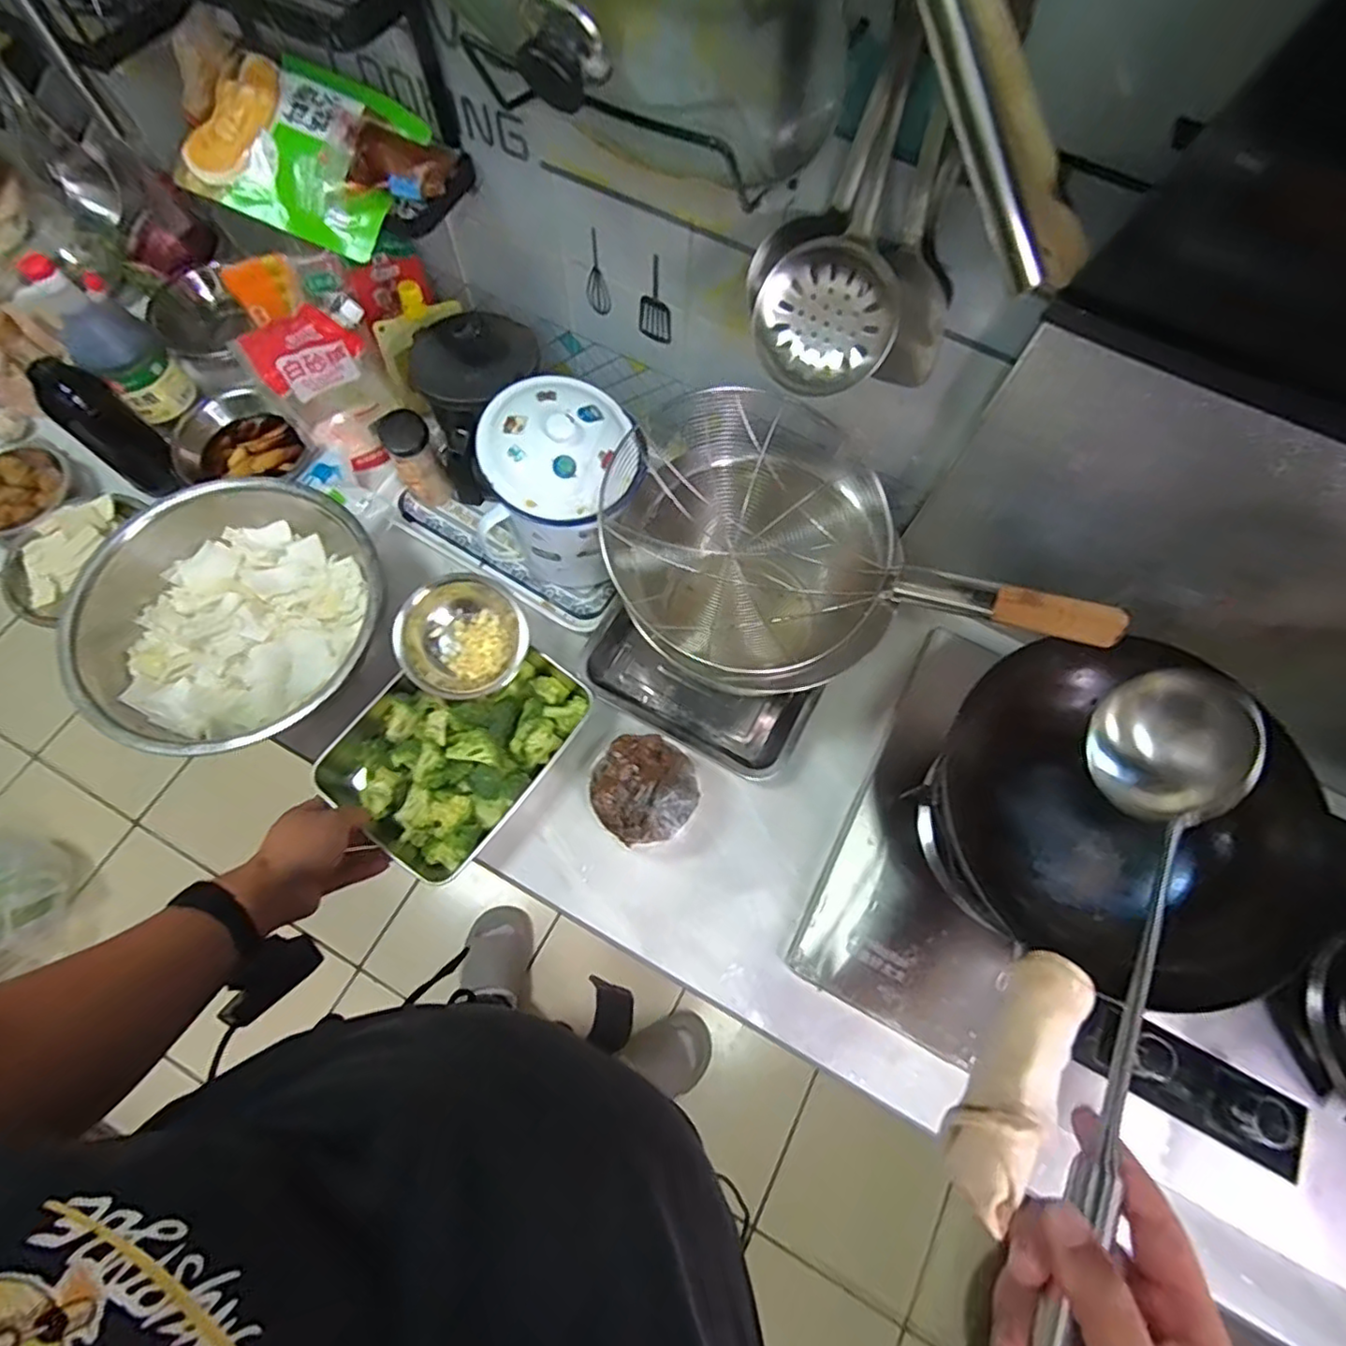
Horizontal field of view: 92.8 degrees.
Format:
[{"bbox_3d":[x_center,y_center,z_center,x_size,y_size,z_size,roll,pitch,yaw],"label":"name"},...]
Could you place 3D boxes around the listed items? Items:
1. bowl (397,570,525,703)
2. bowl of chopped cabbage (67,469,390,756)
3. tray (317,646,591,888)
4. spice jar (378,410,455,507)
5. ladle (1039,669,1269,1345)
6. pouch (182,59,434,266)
[{"bbox_3d":[-0.226,-0.038,0.695,0.134,0.068,0.126,1,70,-2],"label":"bowl"},{"bbox_3d":[-0.469,-0.058,0.696,0.294,0.089,0.301,-32,74,-13],"label":"bowl of chopped cabbage"},{"bbox_3d":[-0.228,0.071,0.684,0.193,0.058,0.254,37,73,11],"label":"tray"},{"bbox_3d":[-0.311,-0.258,0.780,0.049,0.124,0.050,1,70,-2],"label":"spice jar"},{"bbox_3d":[0.260,0.164,0.366,0.071,0.093,0.438,34,57,10],"label":"ladle"},{"bbox_3d":[-0.345,-0.491,0.601,0.203,0.046,0.152,23,97,1],"label":"pouch"}]

